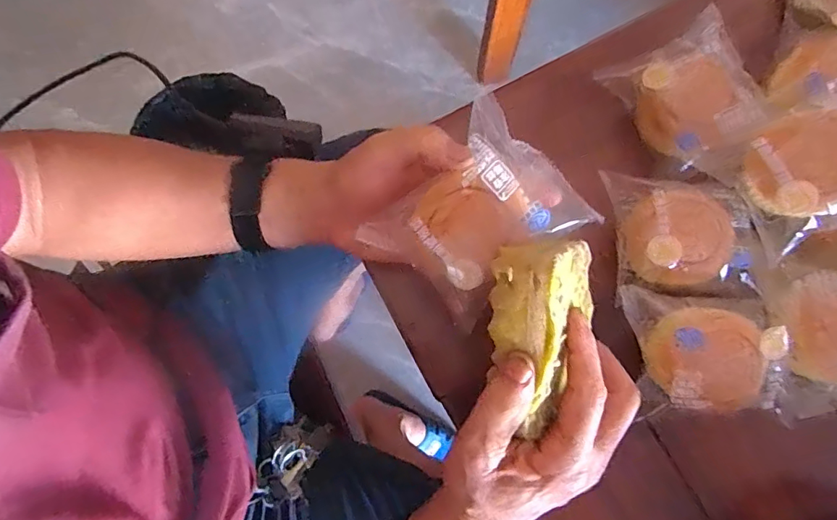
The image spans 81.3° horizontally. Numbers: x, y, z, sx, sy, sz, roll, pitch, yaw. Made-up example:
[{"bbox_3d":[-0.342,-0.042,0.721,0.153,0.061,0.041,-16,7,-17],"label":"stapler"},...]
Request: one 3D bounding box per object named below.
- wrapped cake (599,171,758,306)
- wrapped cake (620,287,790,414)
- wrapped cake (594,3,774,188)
[{"bbox_3d":[0.190,-0.018,0.346,0.094,0.023,0.090,-1,79,1],"label":"wrapped cake"},{"bbox_3d":[0.192,0.060,0.329,0.087,0.037,0.080,-1,79,1],"label":"wrapped cake"},{"bbox_3d":[0.205,-0.115,0.362,0.081,0.046,0.119,-19,79,-3],"label":"wrapped cake"}]

